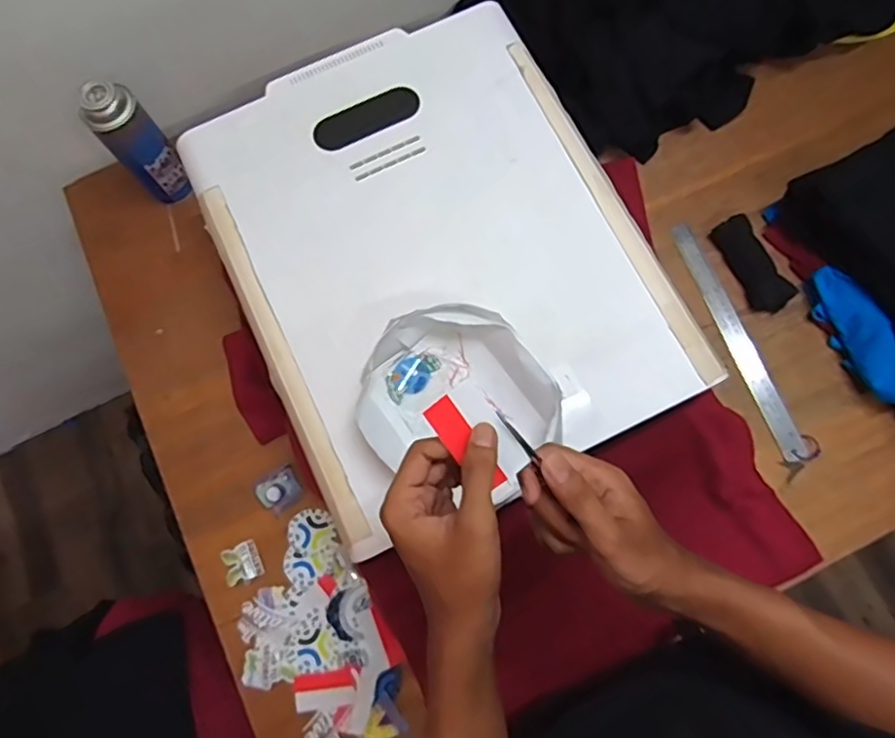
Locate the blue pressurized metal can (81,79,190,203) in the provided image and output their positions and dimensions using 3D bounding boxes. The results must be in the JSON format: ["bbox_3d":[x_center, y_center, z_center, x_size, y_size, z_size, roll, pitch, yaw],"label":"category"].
[{"bbox_3d":[-0.382,-0.277,0.759,0.060,0.171,0.058,0,76,1],"label":"blue pressurized metal can"}]

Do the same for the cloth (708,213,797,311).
[{"bbox_3d":[0.385,-0.132,0.763,0.047,0.026,0.127,-24,77,-5],"label":"cloth"}]

